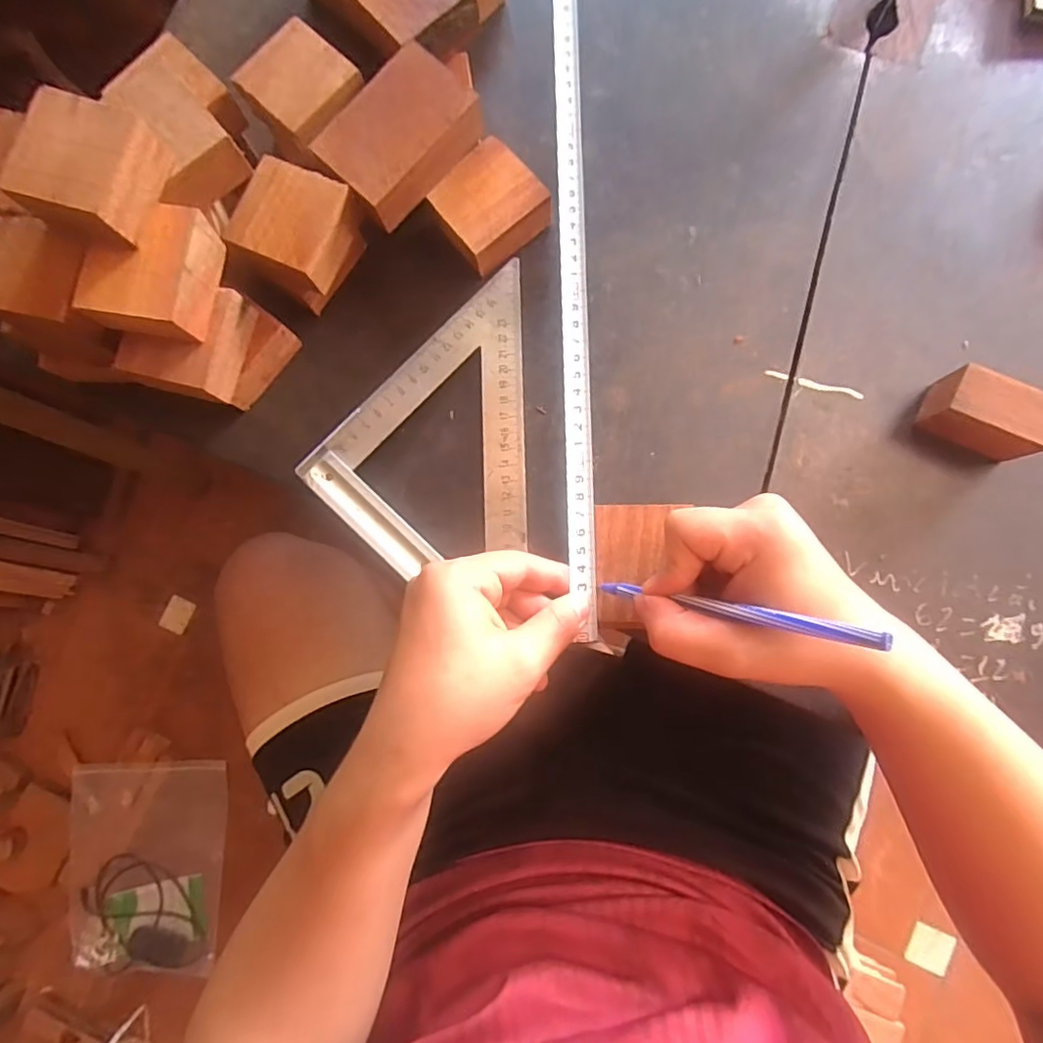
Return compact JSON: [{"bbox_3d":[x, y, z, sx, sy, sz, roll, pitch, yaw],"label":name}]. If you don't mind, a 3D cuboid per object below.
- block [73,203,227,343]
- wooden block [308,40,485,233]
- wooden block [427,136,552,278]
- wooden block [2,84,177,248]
[{"bbox_3d":[-0.195,-0.131,0.307,0.053,0.027,0.065,12,84,5],"label":"block"},{"bbox_3d":[-0.070,-0.221,0.333,0.057,0.025,0.084,44,88,7],"label":"wooden block"},{"bbox_3d":[-0.022,-0.194,0.361,0.061,0.028,0.056,-37,83,-1],"label":"wooden block"},{"bbox_3d":[-0.213,-0.172,0.285,0.053,0.028,0.060,20,85,5],"label":"wooden block"}]

